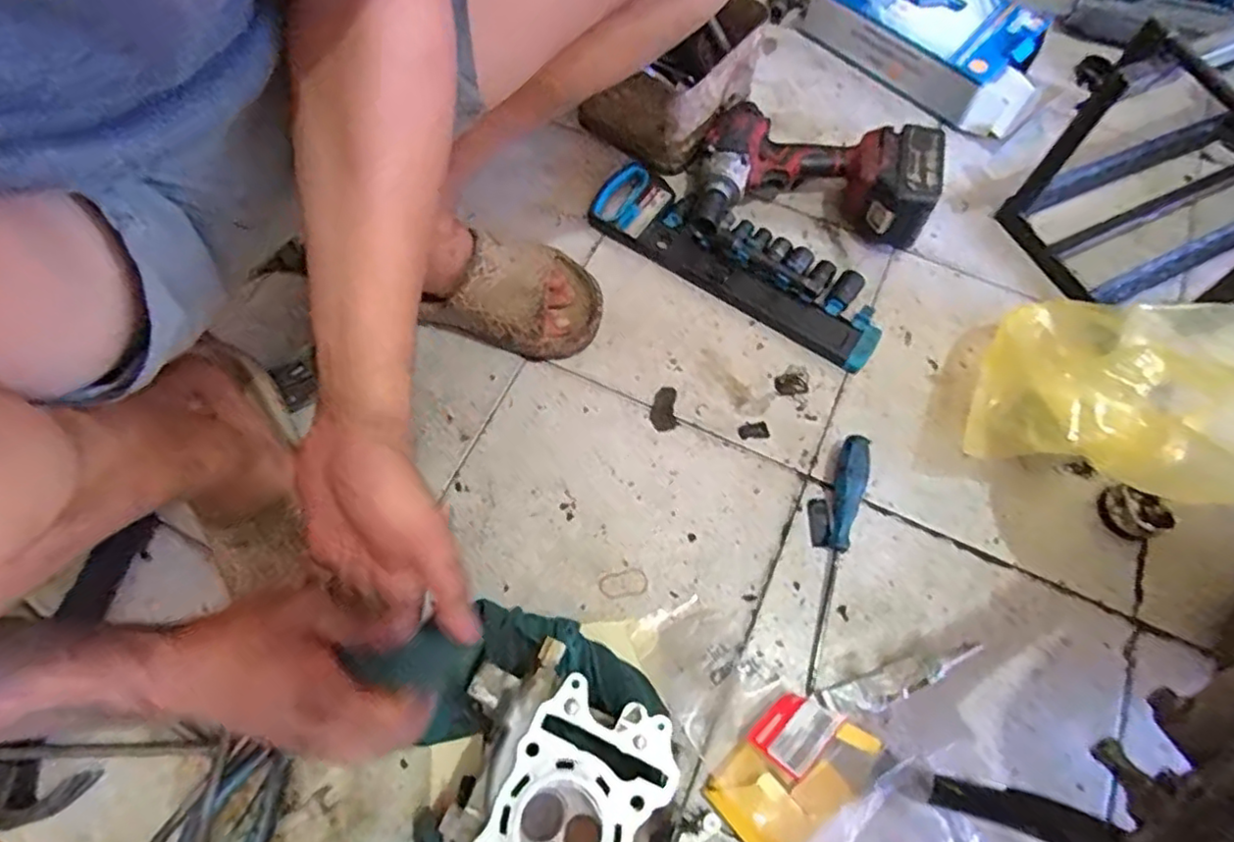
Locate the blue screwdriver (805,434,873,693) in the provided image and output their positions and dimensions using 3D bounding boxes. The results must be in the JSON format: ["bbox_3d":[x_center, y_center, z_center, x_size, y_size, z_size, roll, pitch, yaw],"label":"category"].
[{"bbox_3d":[0.190,0.116,0.542,0.030,0.027,0.218,18,67,6],"label":"blue screwdriver"}]

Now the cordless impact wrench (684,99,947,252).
[{"bbox_3d":[0.206,-0.258,0.677,0.243,0.088,0.151,10,67,2],"label":"cordless impact wrench"}]

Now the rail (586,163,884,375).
[{"bbox_3d":[0.124,-0.176,0.668,0.332,0.037,0.098,34,70,12],"label":"rail"}]

